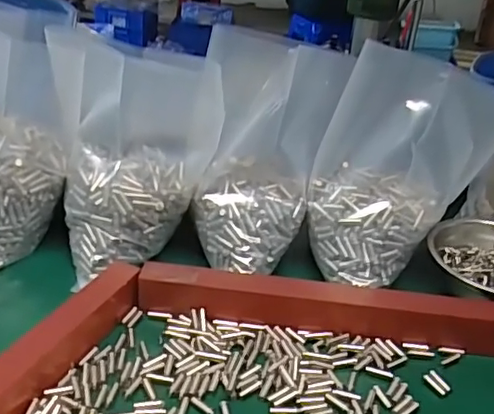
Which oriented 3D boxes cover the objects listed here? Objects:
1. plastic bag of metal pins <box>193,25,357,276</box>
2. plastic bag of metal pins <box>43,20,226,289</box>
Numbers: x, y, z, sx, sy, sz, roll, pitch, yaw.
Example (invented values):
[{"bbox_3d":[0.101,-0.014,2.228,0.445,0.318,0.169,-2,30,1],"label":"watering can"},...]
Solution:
[{"bbox_3d":[0.017,-0.049,0.529,0.116,0.197,0.108,5,28,-1],"label":"plastic bag of metal pins"},{"bbox_3d":[-0.101,-0.047,0.532,0.130,0.182,0.086,-8,31,-24],"label":"plastic bag of metal pins"}]

